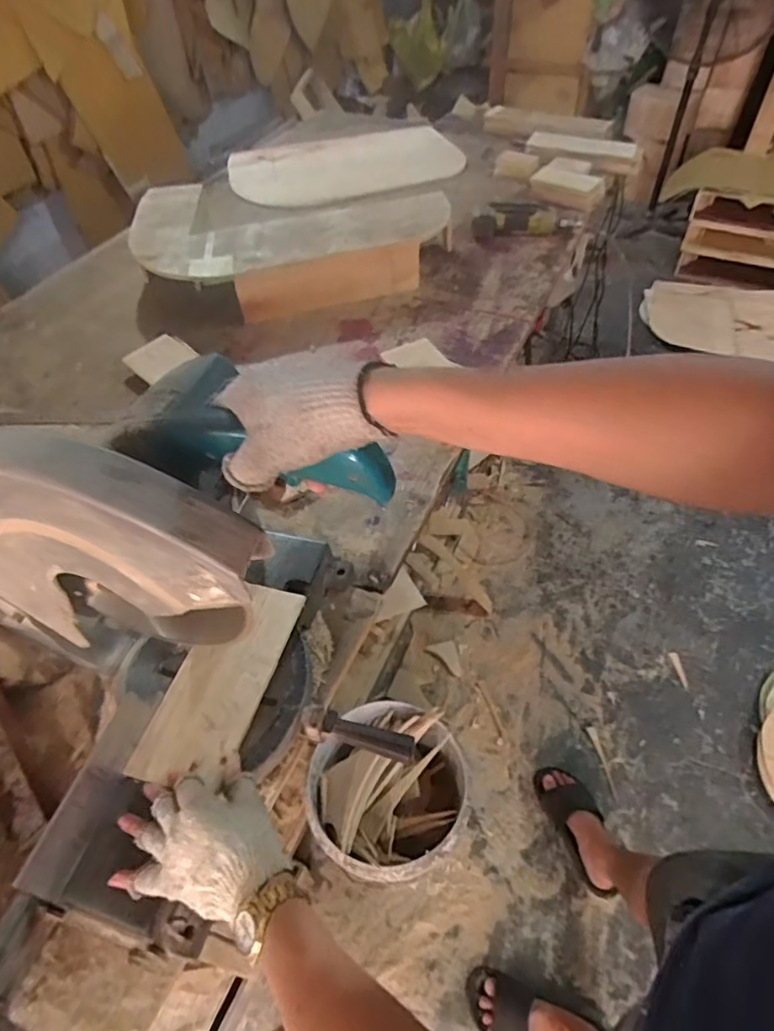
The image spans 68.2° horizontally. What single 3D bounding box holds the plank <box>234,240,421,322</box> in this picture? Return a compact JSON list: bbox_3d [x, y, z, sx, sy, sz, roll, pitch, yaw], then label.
[{"bbox_3d":[-0.114,-0.485,1.168,0.377,0.112,0.028,-10,51,-6],"label":"plank"}]

